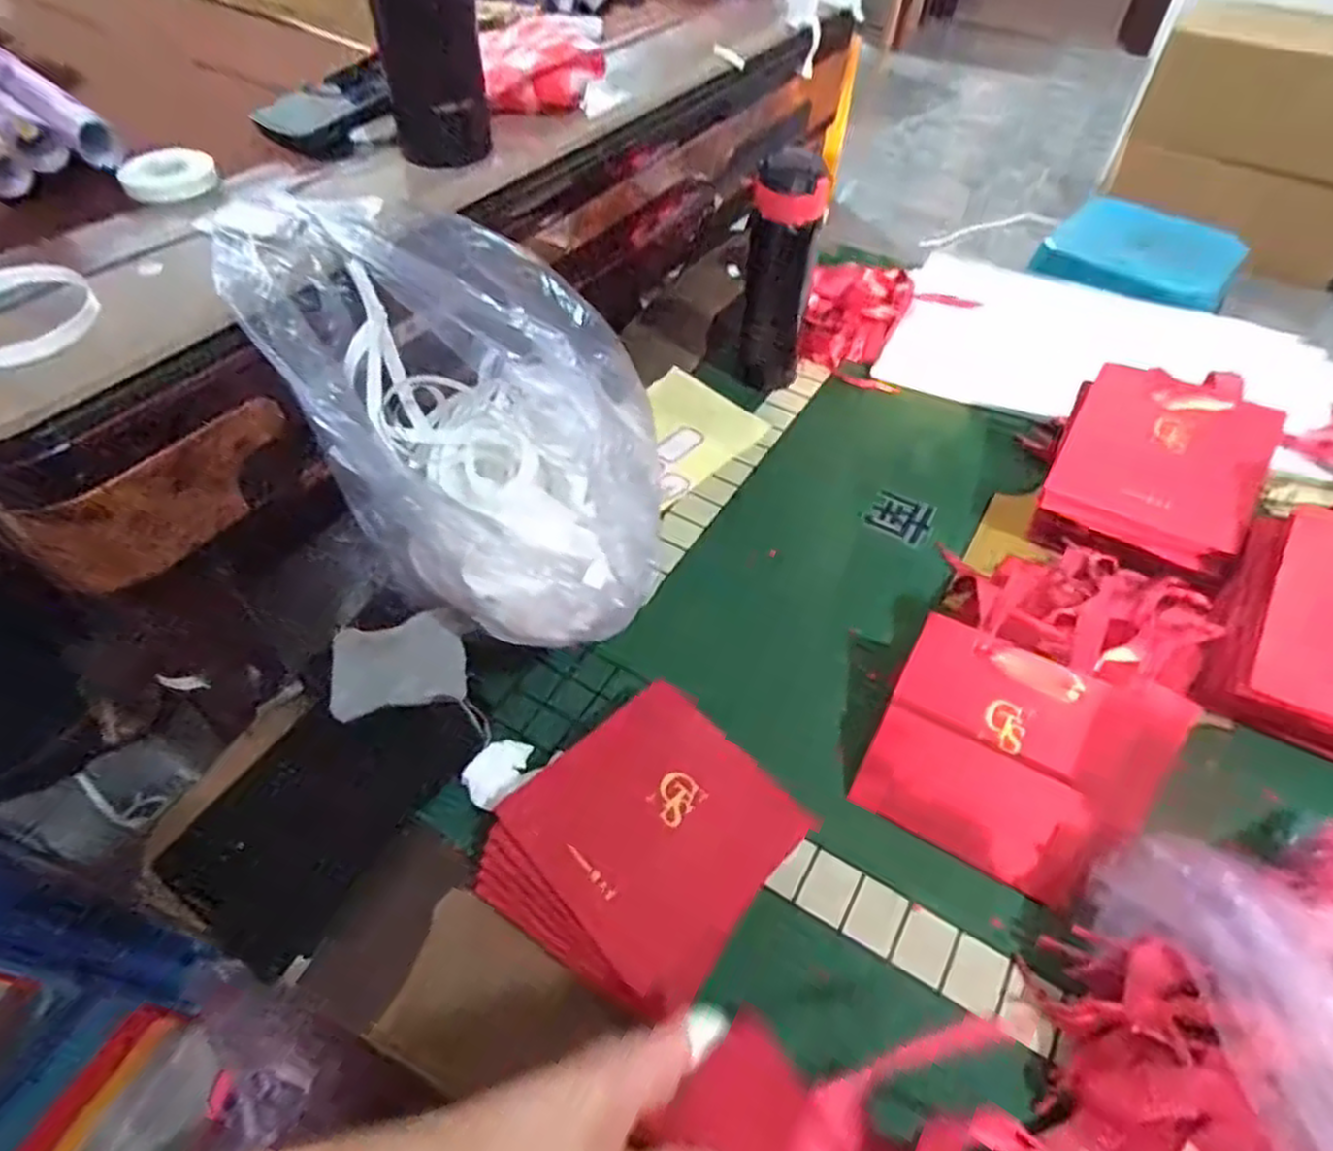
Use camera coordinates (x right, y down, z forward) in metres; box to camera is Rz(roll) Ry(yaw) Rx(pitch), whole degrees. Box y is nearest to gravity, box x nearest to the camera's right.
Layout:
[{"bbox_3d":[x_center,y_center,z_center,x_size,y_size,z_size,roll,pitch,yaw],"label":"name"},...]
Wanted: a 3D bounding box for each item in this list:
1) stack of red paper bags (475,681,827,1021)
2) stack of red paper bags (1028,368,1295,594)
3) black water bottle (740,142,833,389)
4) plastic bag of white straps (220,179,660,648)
[{"bbox_3d":[-0.014,0.162,0.458,0.147,0.045,0.160,33,57,22],"label":"stack of red paper bags"},{"bbox_3d":[0.395,-0.089,0.603,0.140,0.041,0.172,24,85,23],"label":"stack of red paper bags"},{"bbox_3d":[0.106,-0.277,0.696,0.063,0.204,0.058,8,51,5],"label":"black water bottle"},{"bbox_3d":[-0.118,-0.117,0.487,0.255,0.181,0.221,26,54,18],"label":"plastic bag of white straps"}]

